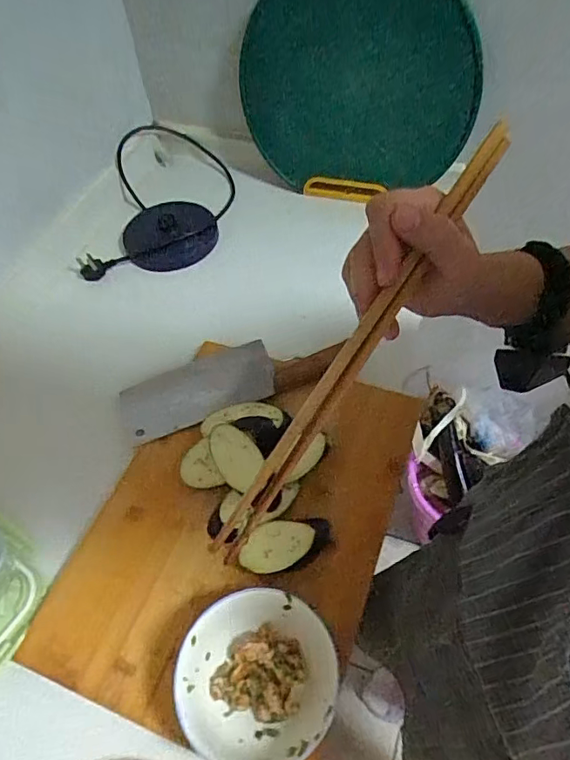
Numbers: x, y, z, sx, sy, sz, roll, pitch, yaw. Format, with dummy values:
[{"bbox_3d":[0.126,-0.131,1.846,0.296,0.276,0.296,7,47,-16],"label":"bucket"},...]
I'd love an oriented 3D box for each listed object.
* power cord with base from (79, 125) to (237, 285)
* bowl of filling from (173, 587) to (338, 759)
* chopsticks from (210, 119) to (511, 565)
[{"bbox_3d":[-0.190,-0.275,0.832,0.193,0.087,0.299,6,55,9],"label":"power cord with base"},{"bbox_3d":[-0.021,0.245,0.432,0.120,0.060,0.124,-2,54,3],"label":"bowl of filling"},{"bbox_3d":[0.044,-0.020,0.307,0.011,0.014,0.292,35,93,25],"label":"chopsticks"}]

